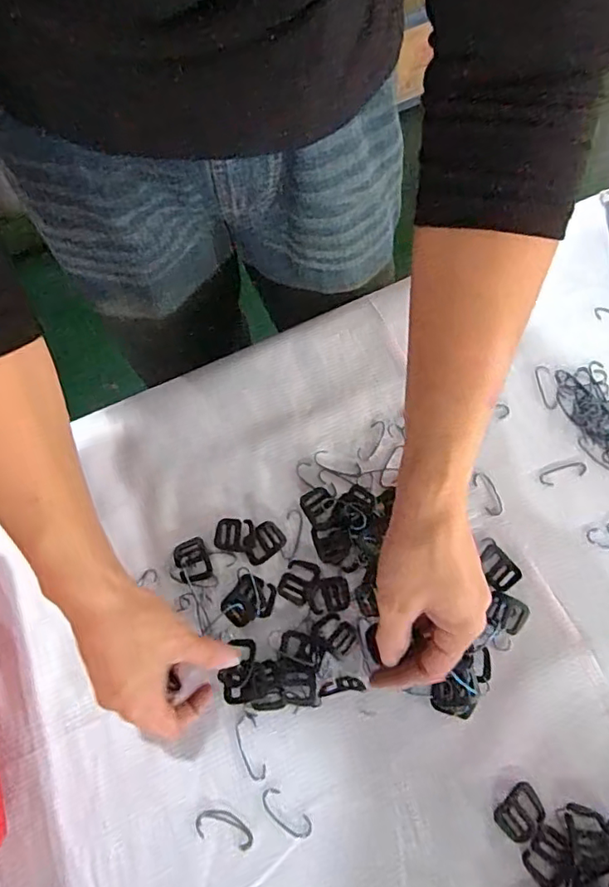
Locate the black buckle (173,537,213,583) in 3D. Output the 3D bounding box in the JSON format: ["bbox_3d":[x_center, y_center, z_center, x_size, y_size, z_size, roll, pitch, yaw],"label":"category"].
[{"bbox_3d":[-0.088,0.091,0.421,0.025,0.004,0.033,-18,69,-7],"label":"black buckle"}]

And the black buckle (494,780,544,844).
[{"bbox_3d":[0.146,0.249,0.361,0.033,0.004,0.025,-39,73,-15],"label":"black buckle"}]

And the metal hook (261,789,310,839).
[{"bbox_3d":[-0.013,0.249,0.362,0.039,0.004,0.016,35,72,13],"label":"metal hook"}]

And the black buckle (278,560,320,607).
[{"bbox_3d":[-0.004,0.107,0.416,0.026,0.004,0.033,20,69,8],"label":"black buckle"}]

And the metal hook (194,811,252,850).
[{"bbox_3d":[-0.054,0.257,0.359,0.039,0.004,0.017,14,68,5],"label":"metal hook"}]

